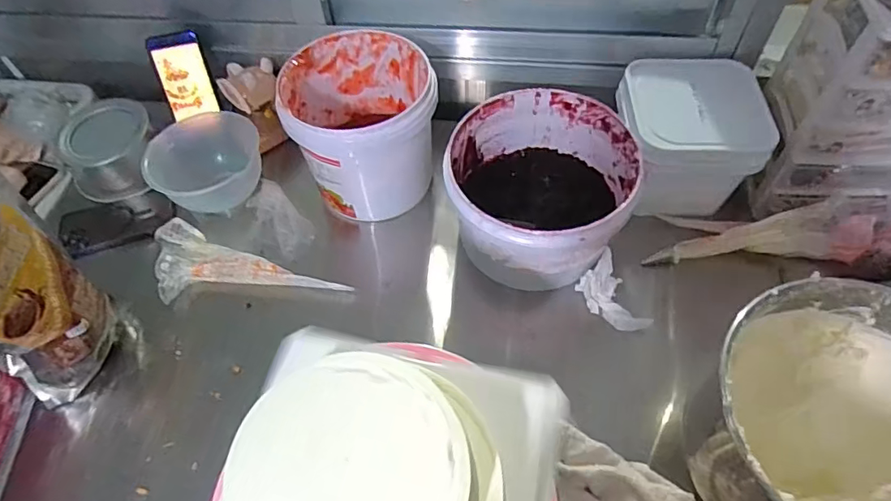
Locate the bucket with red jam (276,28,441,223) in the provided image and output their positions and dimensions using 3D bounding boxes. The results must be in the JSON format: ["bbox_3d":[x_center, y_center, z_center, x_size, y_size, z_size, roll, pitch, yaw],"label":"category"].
[{"bbox_3d":[-0.115,-0.170,0.772,0.197,0.191,0.173,-21,58,-11],"label":"bucket with red jam"}]

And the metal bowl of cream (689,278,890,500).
[{"bbox_3d":[0.330,0.166,0.471,0.220,0.177,0.217,-2,56,2],"label":"metal bowl of cream"}]

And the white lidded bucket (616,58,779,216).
[{"bbox_3d":[0.320,-0.147,0.736,0.171,0.143,0.165,-1,56,3],"label":"white lidded bucket"}]

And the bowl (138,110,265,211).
[{"bbox_3d":[-0.349,-0.138,0.796,0.157,0.081,0.139,-18,57,-8],"label":"bowl"}]

